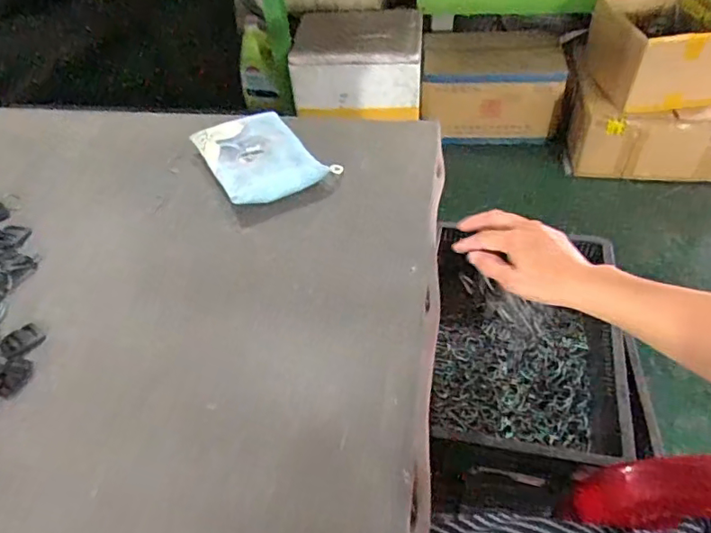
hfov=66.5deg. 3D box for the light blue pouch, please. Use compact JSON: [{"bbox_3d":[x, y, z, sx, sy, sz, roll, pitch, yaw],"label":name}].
[{"bbox_3d":[-0.112,-0.135,0.670,0.132,0.040,0.166,-25,51,-17],"label":"light blue pouch"}]

